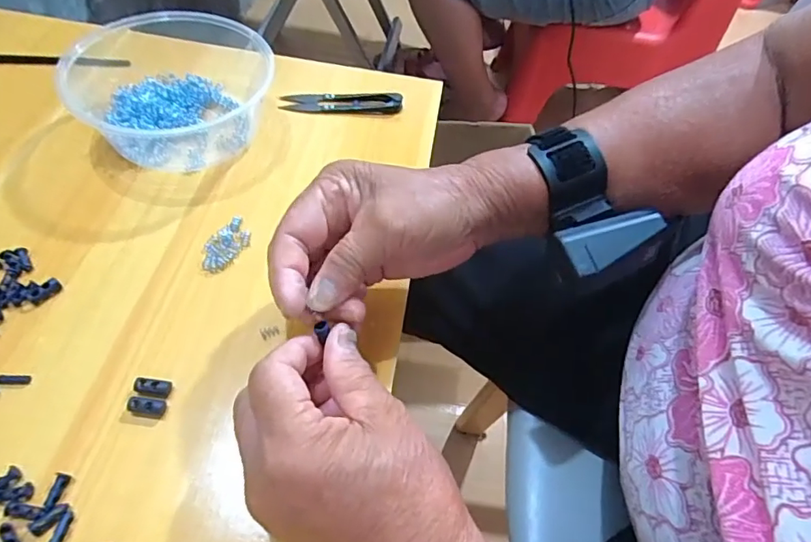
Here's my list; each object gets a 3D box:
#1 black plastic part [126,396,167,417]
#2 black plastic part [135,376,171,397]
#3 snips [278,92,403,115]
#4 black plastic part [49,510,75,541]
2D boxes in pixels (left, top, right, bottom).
[{"bbox_3d":[-0.141,0.073,0.279,0.021,0.007,0.008,8,54,-1],"label":"black plastic part"},{"bbox_3d":[-0.140,0.065,0.285,0.019,0.006,0.009,9,54,0],"label":"black plastic part"},{"bbox_3d":[-0.054,-0.146,0.443,0.100,0.013,0.021,3,54,-5],"label":"snips"},{"bbox_3d":[-0.162,0.122,0.242,0.005,0.004,0.017,8,55,0],"label":"black plastic part"}]

